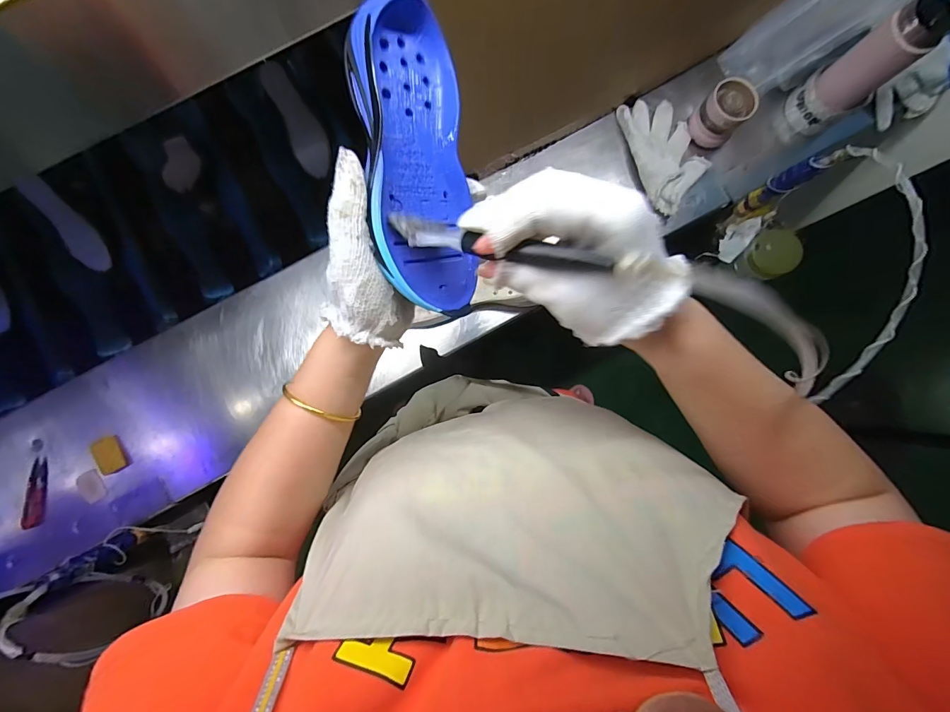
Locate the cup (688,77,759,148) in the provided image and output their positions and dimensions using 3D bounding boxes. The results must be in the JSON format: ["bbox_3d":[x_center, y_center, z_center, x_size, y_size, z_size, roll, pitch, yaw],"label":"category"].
[{"bbox_3d":[0.371,-0.365,0.608,0.066,0.060,0.065,0,85,-1],"label":"cup"}]

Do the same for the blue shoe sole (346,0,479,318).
[{"bbox_3d":[-0.043,-0.127,0.284,0.079,0.042,0.193,-17,106,-34],"label":"blue shoe sole"}]

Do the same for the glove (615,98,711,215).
[{"bbox_3d":[0.294,-0.316,0.629,0.101,0.018,0.180,-19,86,-3],"label":"glove"}]

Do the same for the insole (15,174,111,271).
[{"bbox_3d":[-0.649,-0.209,0.647,0.046,0.018,0.160,-32,106,-2],"label":"insole"}]

